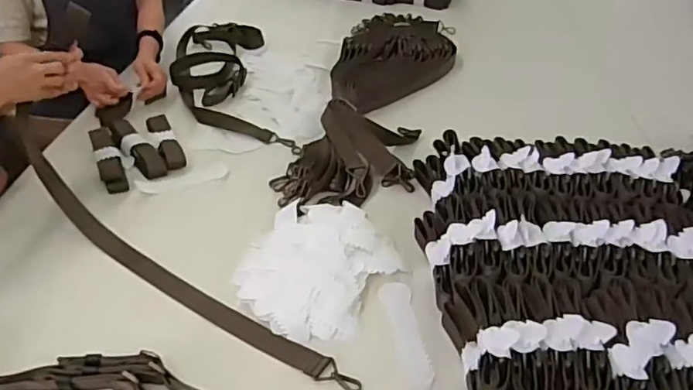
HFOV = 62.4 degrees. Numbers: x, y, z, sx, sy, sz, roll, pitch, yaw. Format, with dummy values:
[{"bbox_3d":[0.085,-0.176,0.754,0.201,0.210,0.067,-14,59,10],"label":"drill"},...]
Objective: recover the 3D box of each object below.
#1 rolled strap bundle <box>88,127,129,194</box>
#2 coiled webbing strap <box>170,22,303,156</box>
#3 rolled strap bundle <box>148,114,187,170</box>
[{"bbox_3d":[-0.459,-0.068,1.100,0.049,0.032,0.197,-16,41,-21],"label":"rolled strap bundle"},{"bbox_3d":[-0.296,-0.288,1.400,0.244,0.039,0.634,-8,39,-12],"label":"coiled webbing strap"},{"bbox_3d":[-0.367,-0.110,1.160,0.044,0.027,0.184,-16,41,-22],"label":"rolled strap bundle"}]

